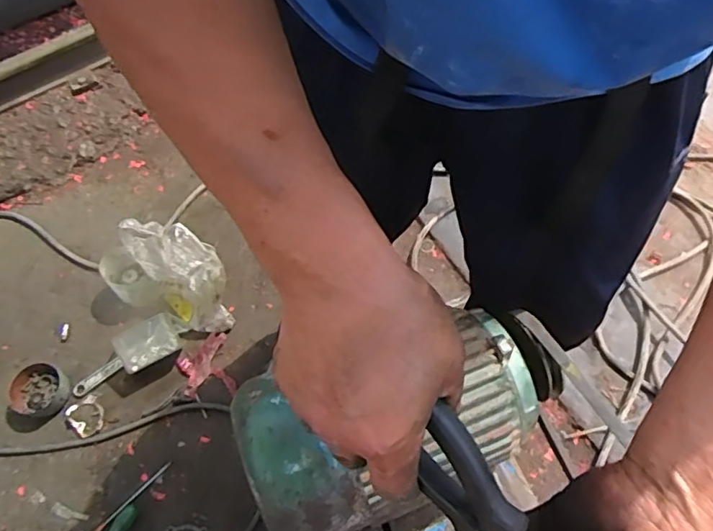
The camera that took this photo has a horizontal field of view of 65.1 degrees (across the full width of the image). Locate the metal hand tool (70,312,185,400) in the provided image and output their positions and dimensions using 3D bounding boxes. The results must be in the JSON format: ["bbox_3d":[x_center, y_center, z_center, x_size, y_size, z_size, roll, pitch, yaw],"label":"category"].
[{"bbox_3d":[-0.498,0.201,1.205,0.261,0.062,0.100,-33,64,-3],"label":"metal hand tool"}]

